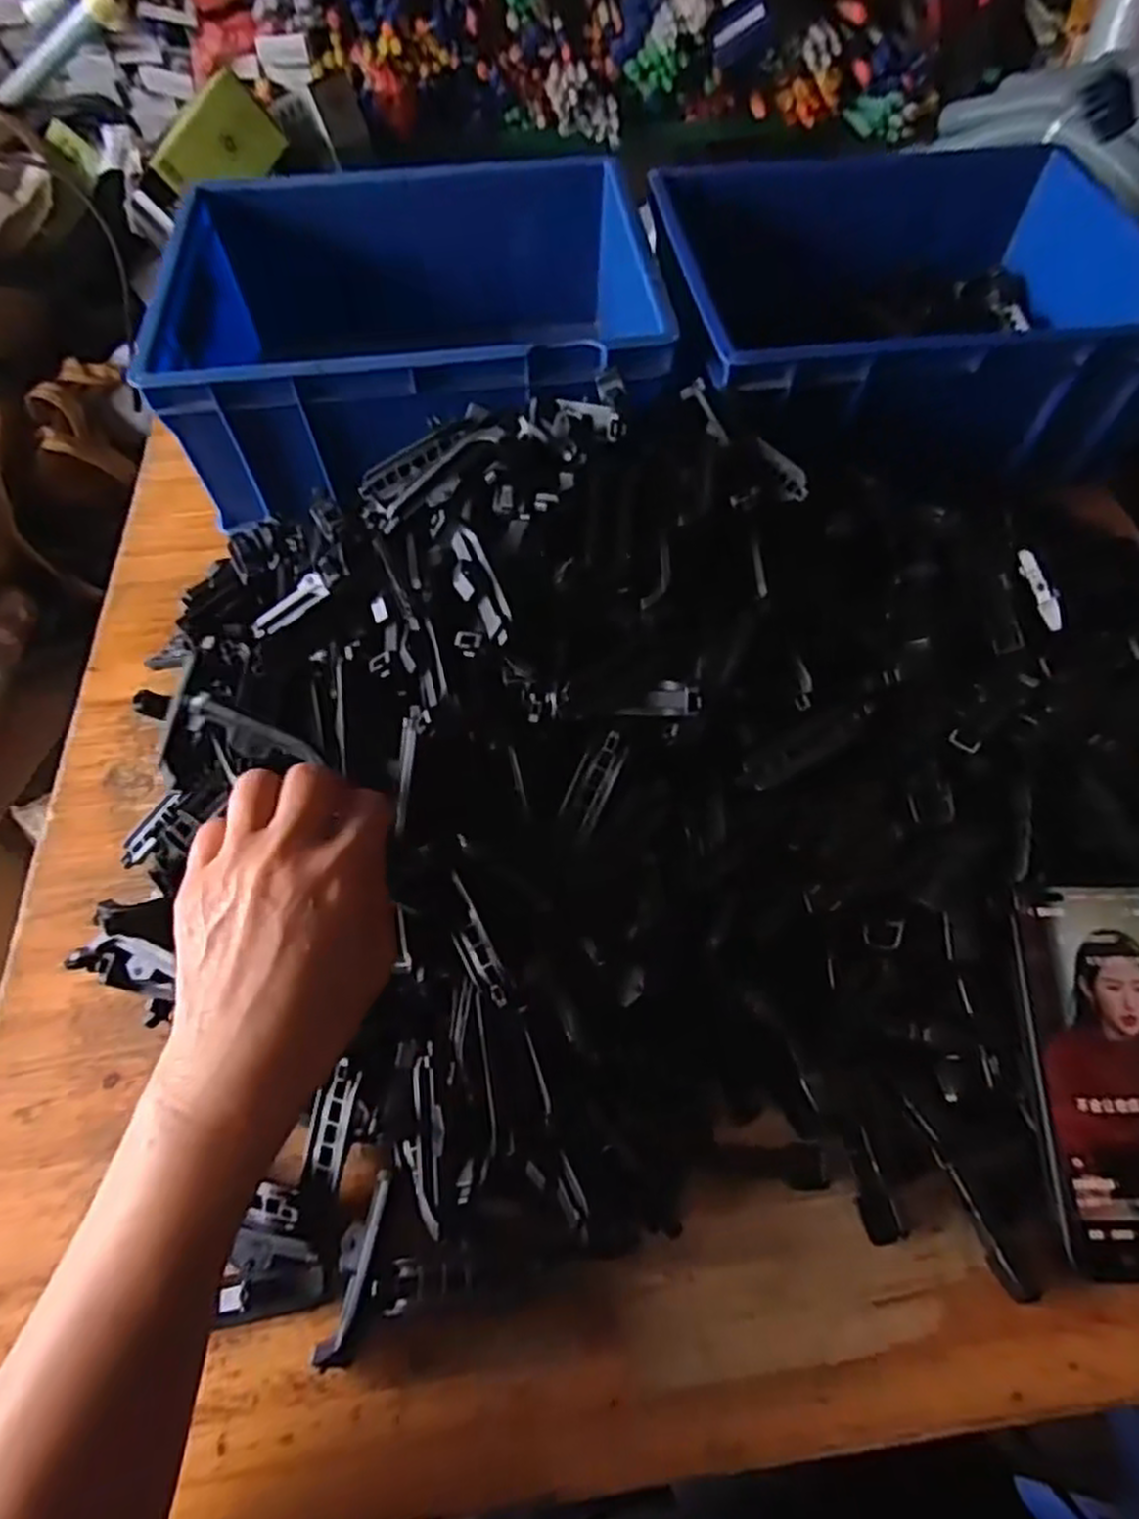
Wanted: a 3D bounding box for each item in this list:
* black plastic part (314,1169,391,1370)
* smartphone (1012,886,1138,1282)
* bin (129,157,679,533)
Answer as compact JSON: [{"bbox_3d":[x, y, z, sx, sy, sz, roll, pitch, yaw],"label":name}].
[{"bbox_3d":[-0.088,0.208,0.307,0.017,0.007,0.067,5,59,3],"label":"black plastic part"},{"bbox_3d":[0.248,0.138,0.331,0.078,0.010,0.158,1,73,1],"label":"smartphone"},{"bbox_3d":[-0.109,-0.312,0.567,0.328,0.132,0.269,-4,59,-2],"label":"bin"}]

